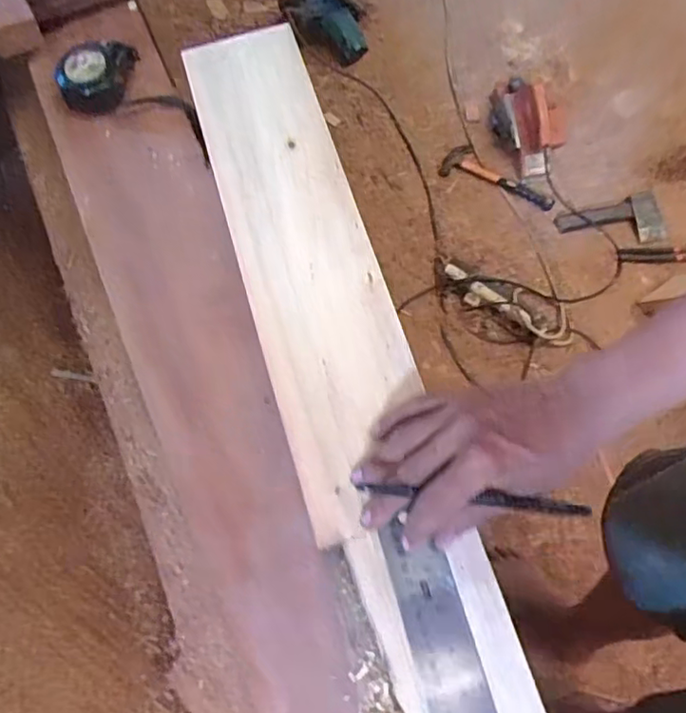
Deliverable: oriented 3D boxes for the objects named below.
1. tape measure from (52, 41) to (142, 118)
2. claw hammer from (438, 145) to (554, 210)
[{"bbox_3d":[-0.233,-0.267,0.590,0.058,0.031,0.069,6,65,0],"label":"tape measure"},{"bbox_3d":[0.366,-0.422,1.465,0.270,0.023,0.090,24,66,8],"label":"claw hammer"}]

